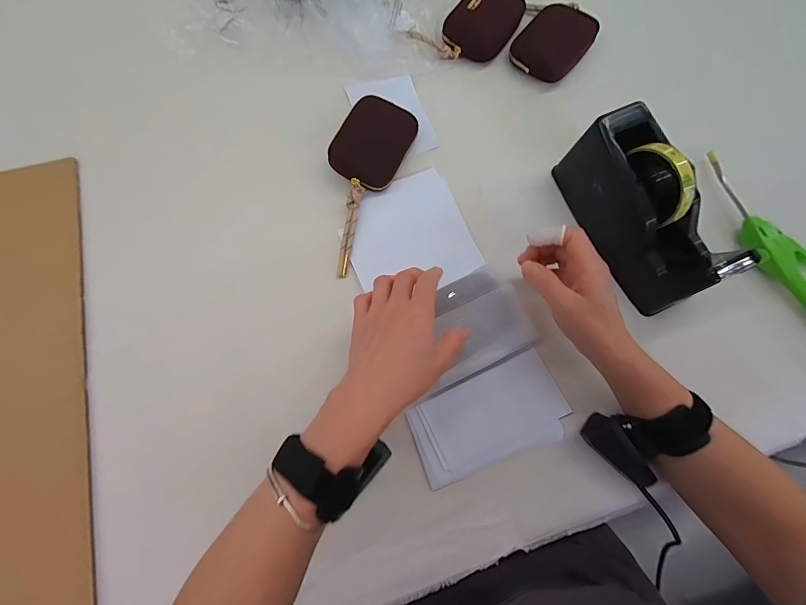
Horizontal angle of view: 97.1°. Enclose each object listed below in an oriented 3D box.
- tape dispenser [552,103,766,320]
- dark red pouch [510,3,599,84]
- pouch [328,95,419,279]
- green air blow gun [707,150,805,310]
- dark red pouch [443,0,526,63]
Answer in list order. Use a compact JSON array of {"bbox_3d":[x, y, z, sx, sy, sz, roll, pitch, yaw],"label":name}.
[{"bbox_3d":[0.253,-0.099,0.374,0.069,0.114,0.194,-27,79,-8],"label":"tape dispenser"},{"bbox_3d":[0.199,-0.346,0.474,0.086,0.028,0.117,39,78,7],"label":"dark red pouch"},{"bbox_3d":[-0.056,-0.146,0.417,0.078,0.024,0.216,23,77,4],"label":"pouch"},{"bbox_3d":[0.441,-0.056,0.411,0.078,0.036,0.281,-35,80,-10],"label":"green air blow gun"},{"bbox_3d":[0.106,-0.377,0.478,0.082,0.025,0.111,33,77,6],"label":"dark red pouch"}]

